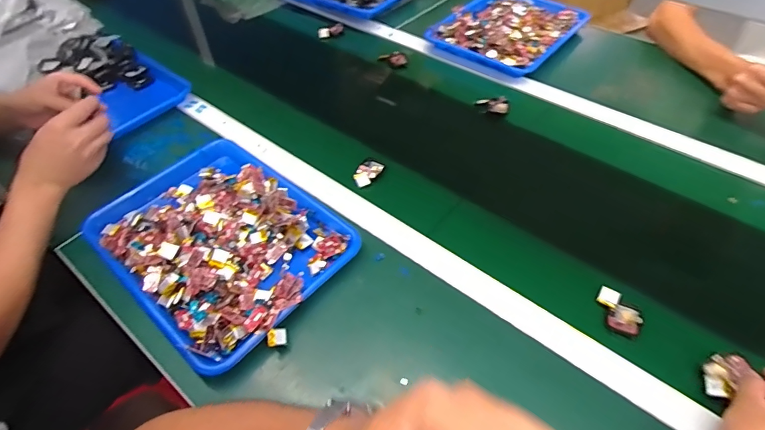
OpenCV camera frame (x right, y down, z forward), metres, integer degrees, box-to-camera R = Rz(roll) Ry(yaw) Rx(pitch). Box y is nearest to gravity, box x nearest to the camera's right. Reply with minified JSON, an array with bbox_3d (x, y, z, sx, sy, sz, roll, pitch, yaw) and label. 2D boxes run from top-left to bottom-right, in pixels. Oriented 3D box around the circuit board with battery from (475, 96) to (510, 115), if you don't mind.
[{"bbox_3d":[0.204,-0.205,0.782,0.061,0.027,0.024,20,54,17],"label":"circuit board with battery"}]

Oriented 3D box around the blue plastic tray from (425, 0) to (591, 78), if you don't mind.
[{"bbox_3d":[0.285,-0.415,0.928,0.245,0.031,0.328,32,58,25],"label":"blue plastic tray"}]

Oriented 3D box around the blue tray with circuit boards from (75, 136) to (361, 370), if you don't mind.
[{"bbox_3d":[-0.222,0.028,0.582,0.333,0.056,0.258,35,59,27],"label":"blue tray with circuit boards"}]

